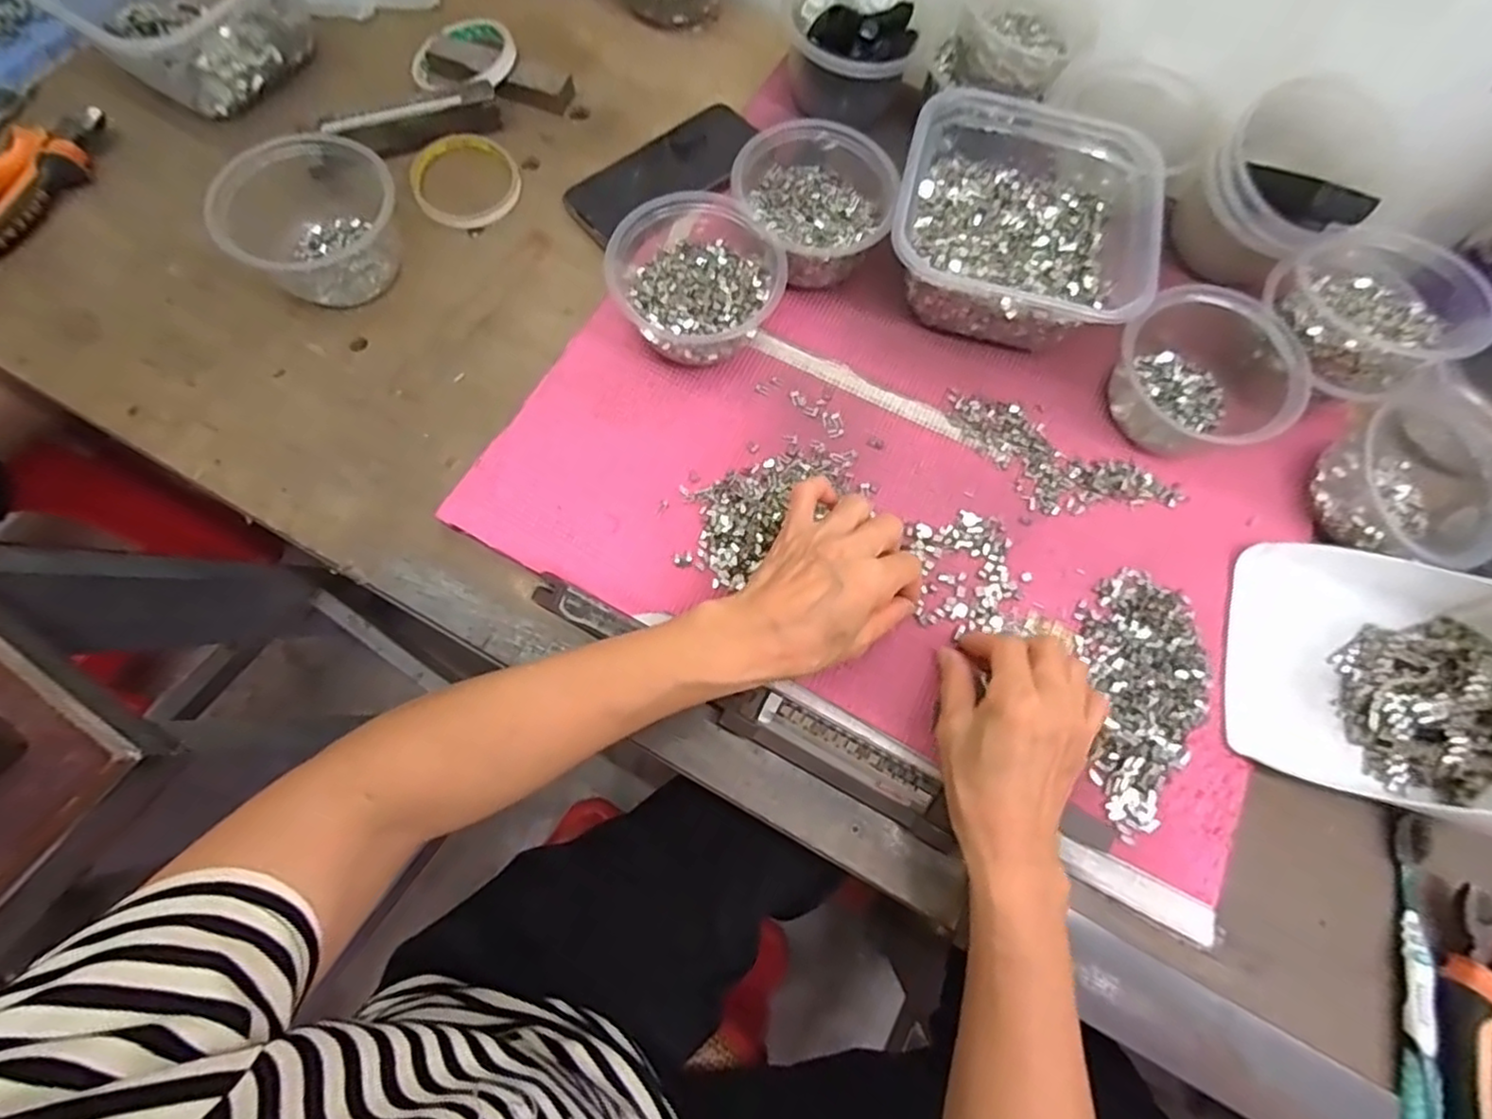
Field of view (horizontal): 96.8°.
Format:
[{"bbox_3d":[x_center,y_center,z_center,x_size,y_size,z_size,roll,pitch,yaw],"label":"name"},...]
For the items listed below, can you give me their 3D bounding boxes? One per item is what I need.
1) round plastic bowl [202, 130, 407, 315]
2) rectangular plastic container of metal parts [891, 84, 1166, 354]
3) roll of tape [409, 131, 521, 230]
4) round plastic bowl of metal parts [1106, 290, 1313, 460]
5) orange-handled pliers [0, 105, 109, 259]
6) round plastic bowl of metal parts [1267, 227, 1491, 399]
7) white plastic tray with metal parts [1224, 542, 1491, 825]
[{"bbox_3d":[-0.306,-0.242,0.472,0.112,0.061,0.108,1,72,-2],"label":"round plastic bowl"},{"bbox_3d":[0.196,-0.253,0.486,0.168,0.072,0.186,14,72,2],"label":"rectangular plastic container of metal parts"},{"bbox_3d":[-0.222,-0.300,0.526,0.081,0.013,0.085,1,72,-2],"label":"roll of tape"},{"bbox_3d":[0.318,-0.128,0.456,0.104,0.065,0.109,-30,76,-11],"label":"round plastic bowl of metal parts"},{"bbox_3d":[-0.525,-0.275,0.481,0.056,0.033,0.149,20,71,3],"label":"orange-handled pliers"},{"bbox_3d":[0.411,-0.167,0.438,0.100,0.051,0.113,-3,72,-5],"label":"round plastic bowl of metal parts"},{"bbox_3d":[0.405,0.070,0.390,0.185,0.078,0.155,16,72,3],"label":"white plastic tray with metal parts"}]

